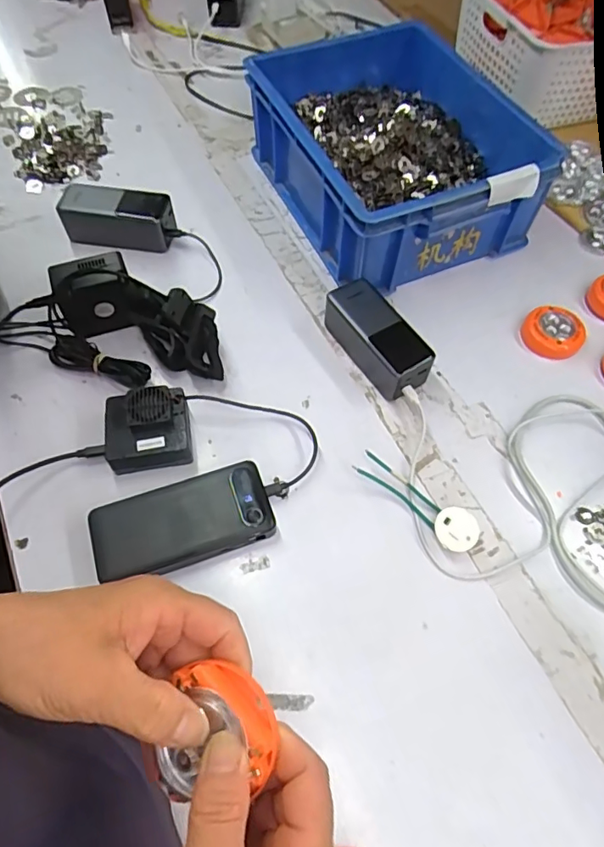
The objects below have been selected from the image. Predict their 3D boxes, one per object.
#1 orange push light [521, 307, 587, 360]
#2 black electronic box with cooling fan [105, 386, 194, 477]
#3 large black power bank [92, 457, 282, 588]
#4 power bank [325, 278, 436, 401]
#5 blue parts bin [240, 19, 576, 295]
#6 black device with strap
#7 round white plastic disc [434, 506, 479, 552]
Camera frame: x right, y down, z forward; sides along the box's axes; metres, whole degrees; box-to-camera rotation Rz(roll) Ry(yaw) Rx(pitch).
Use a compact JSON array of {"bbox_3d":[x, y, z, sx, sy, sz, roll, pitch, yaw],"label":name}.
[{"bbox_3d":[0.288,-0.105,0.601,0.066,0.019,0.062,0,60,-1],"label":"orange push light"},{"bbox_3d":[-0.150,0.006,0.510,0.077,0.048,0.070,-9,60,-6],"label":"black electronic box with cooling fan"},{"bbox_3d":[-0.106,0.091,0.470,0.154,0.032,0.078,-17,62,-10],"label":"large black power bank"},{"bbox_3d":[0.080,-0.093,0.567,0.056,0.053,0.135,-27,64,-16],"label":"power bank"},{"bbox_3d":[0.118,-0.356,0.679,0.291,0.118,0.369,-18,62,-11],"label":"blue parts bin"},{"bbox_3d":[-0.162,-0.115,0.555,0.179,0.086,0.071,18,61,9],"label":"black device with strap"},{"bbox_3d":[0.140,0.098,0.478,0.039,0.021,0.038,27,63,14],"label":"round white plastic disc"}]

